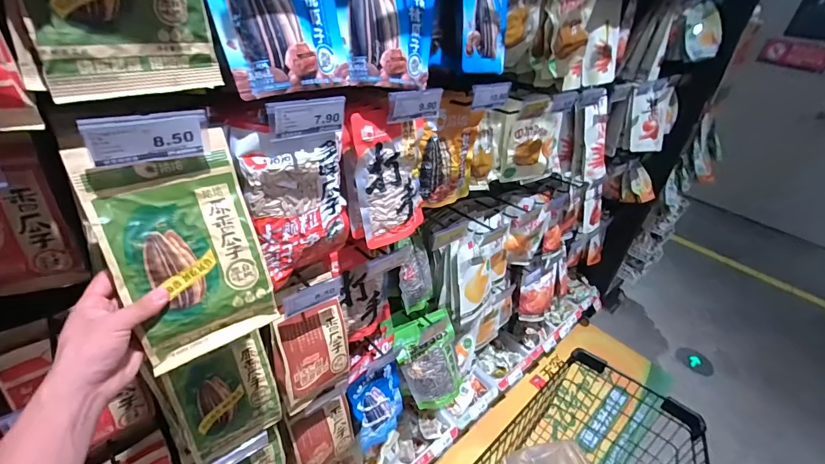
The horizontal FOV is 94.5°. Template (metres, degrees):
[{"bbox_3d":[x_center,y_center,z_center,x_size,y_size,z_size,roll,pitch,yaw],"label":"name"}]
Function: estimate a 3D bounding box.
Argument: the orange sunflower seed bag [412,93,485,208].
[{"bbox_3d":[0.075,-0.168,0.817,0.149,0.231,0.029,-14,38,-31],"label":"orange sunflower seed bag"}]

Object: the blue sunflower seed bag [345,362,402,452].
[{"bbox_3d":[-0.082,0.433,0.974,0.019,0.211,0.161,4,21,37],"label":"blue sunflower seed bag"}]

